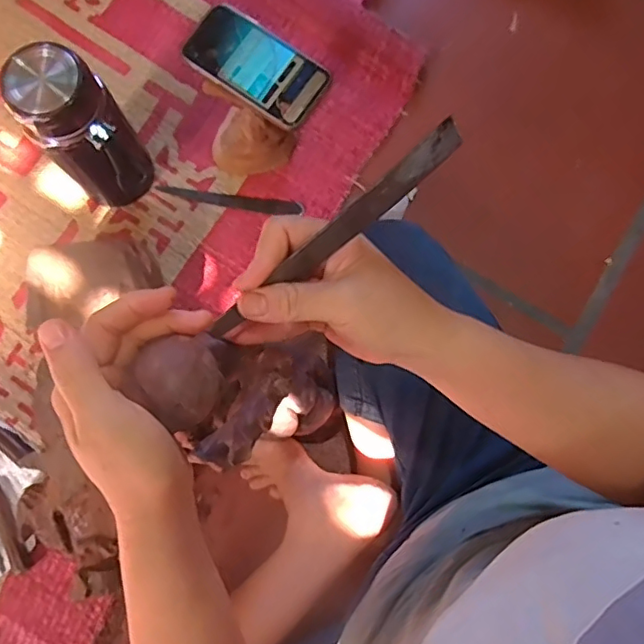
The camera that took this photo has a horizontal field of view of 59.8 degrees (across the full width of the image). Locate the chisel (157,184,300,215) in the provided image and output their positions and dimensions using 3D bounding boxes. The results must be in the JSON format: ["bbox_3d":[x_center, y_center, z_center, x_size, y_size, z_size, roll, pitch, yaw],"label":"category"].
[{"bbox_3d":[-0.123,-0.160,0.748,0.194,0.010,0.022,8,79,0],"label":"chisel"}]

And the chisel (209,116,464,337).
[{"bbox_3d":[0.006,-0.047,0.305,0.168,0.020,0.007,-39,44,7],"label":"chisel"}]

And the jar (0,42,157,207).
[{"bbox_3d":[-0.259,-0.202,0.632,0.093,0.222,0.091,0,78,0],"label":"jar"}]

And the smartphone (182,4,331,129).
[{"bbox_3d":[-0.068,-0.266,0.577,0.148,0.015,0.079,34,80,7],"label":"smartphone"}]

